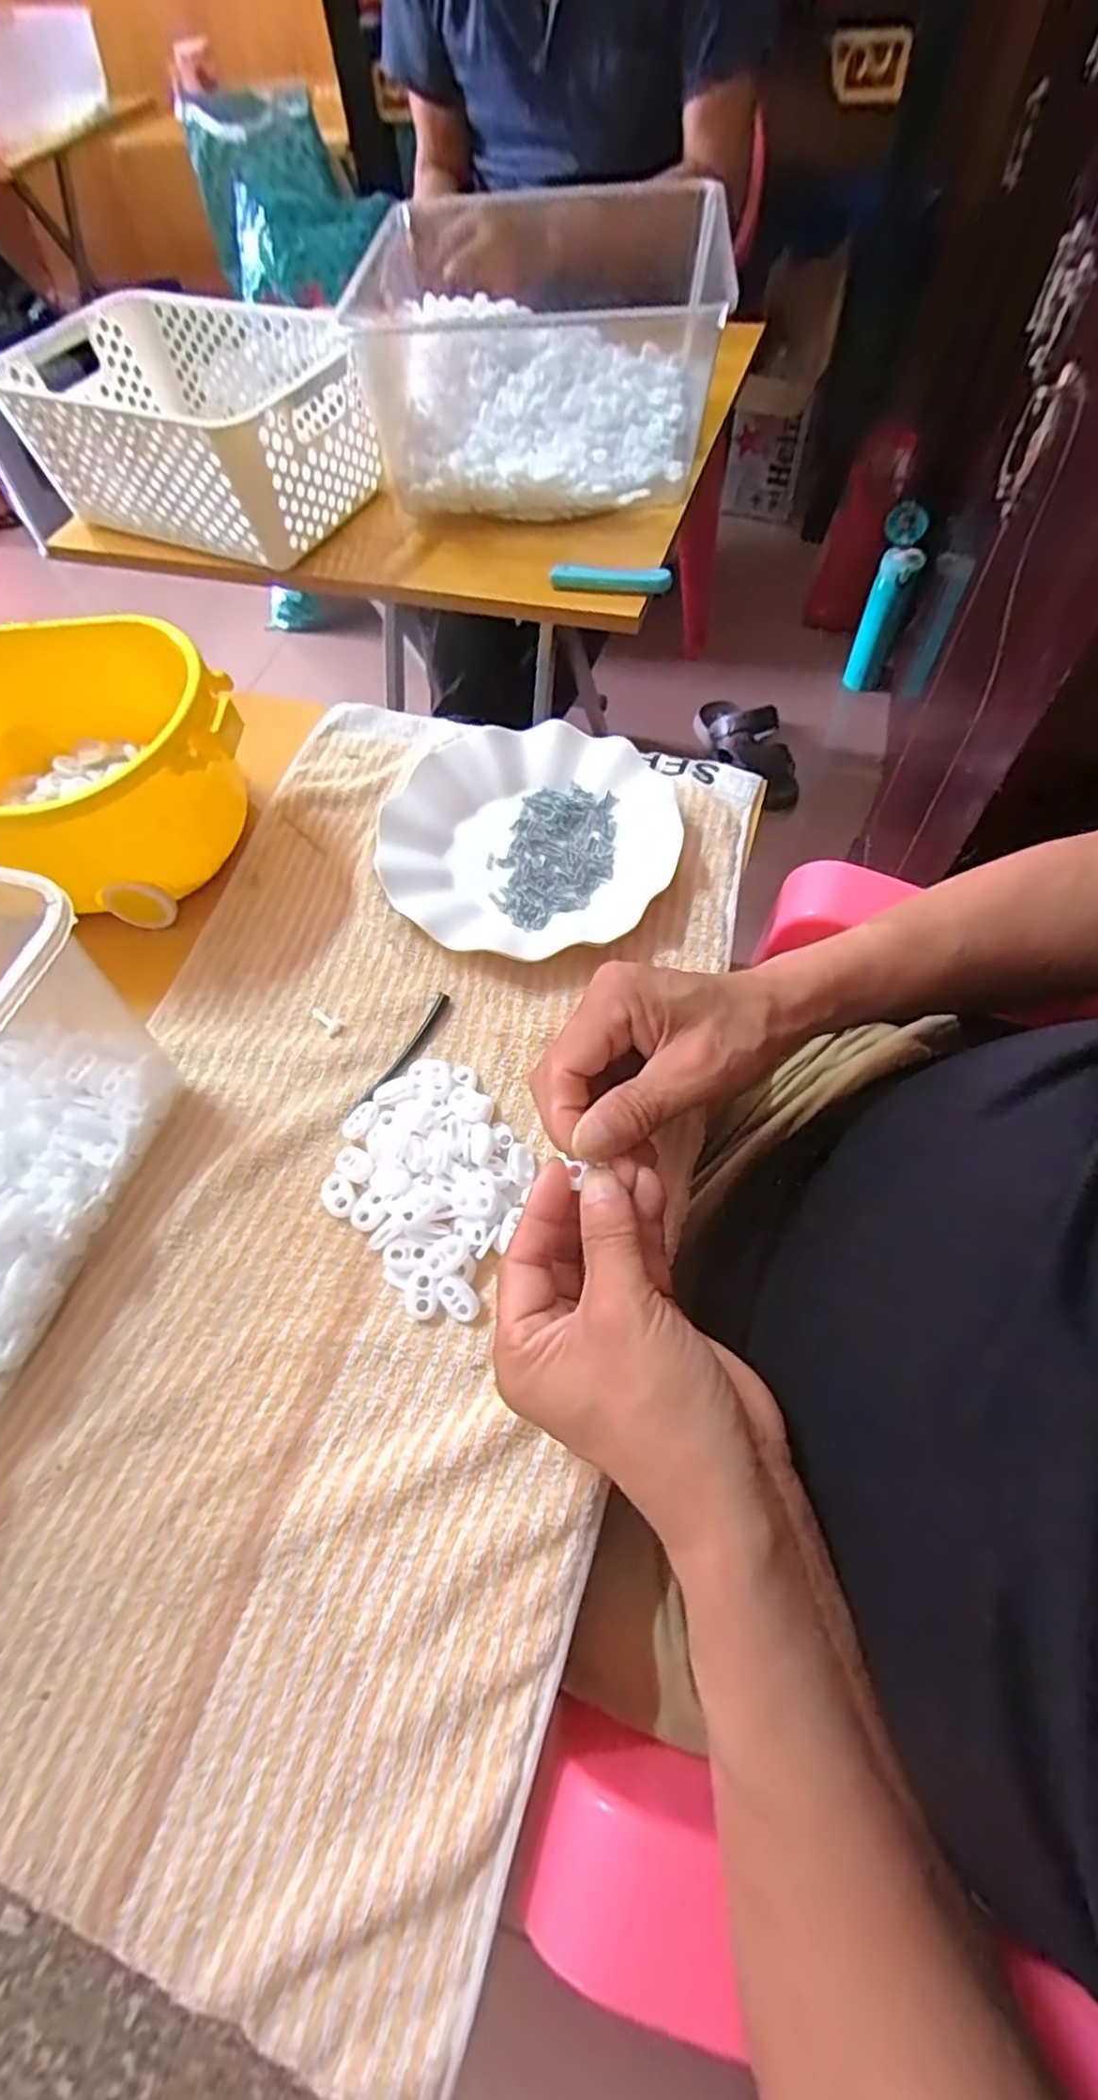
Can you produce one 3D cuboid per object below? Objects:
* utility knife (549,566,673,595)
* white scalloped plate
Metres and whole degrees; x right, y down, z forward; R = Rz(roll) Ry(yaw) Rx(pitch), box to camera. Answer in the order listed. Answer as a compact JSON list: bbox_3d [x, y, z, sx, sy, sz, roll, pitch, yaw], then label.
[{"bbox_3d":[0.051,-0.395,0.581,0.100,0.012,0.020,9,63,9],"label":"utility knife"},{"bbox_3d":[-0.012,-0.133,0.435,0.179,0.022,0.179,-2,62,3],"label":"white scalloped plate"}]

